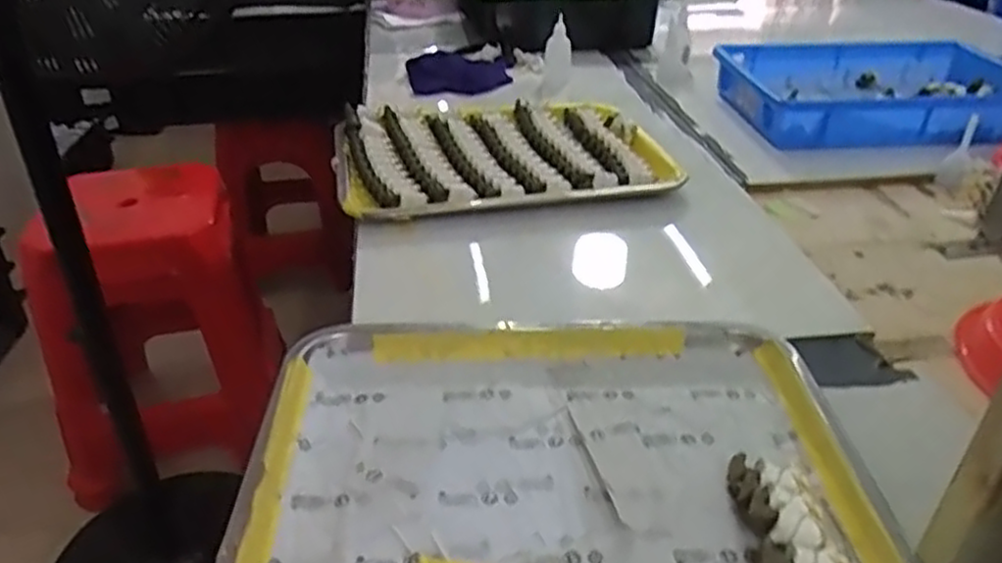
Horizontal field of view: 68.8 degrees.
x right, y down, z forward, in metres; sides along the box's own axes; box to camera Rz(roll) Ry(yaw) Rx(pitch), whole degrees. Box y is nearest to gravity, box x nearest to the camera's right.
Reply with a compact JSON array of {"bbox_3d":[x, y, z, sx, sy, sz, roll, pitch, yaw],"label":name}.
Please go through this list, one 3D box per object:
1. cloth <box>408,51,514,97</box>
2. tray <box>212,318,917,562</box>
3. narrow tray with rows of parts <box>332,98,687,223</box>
[{"bbox_3d":[-0.062,-0.325,1.126,0.154,0.026,0.163,-2,33,-3],"label":"cloth"},{"bbox_3d":[0.028,0.111,0.429,0.341,0.029,0.265,-3,33,-4],"label":"tray"},{"bbox_3d":[-0.007,-0.139,0.804,0.338,0.034,0.238,-7,33,-11],"label":"narrow tray with rows of parts"}]

